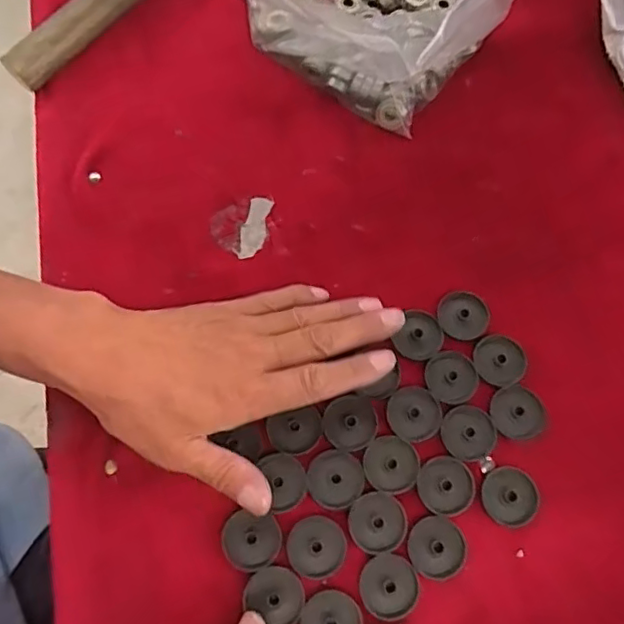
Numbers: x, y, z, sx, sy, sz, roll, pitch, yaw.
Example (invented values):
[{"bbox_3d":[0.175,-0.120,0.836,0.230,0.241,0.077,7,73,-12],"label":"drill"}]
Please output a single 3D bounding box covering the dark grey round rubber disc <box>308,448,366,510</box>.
[{"bbox_3d":[0.014,0.099,0.348,0.032,0.004,0.032,1,71,-2],"label":"dark grey round rubber disc"}]

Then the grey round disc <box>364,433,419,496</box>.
[{"bbox_3d":[0.047,0.090,0.351,0.032,0.004,0.033,1,71,-2],"label":"grey round disc"}]

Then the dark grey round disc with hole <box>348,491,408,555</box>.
[{"bbox_3d":[0.038,0.121,0.340,0.033,0.004,0.032,1,71,-2],"label":"dark grey round disc with hole"}]

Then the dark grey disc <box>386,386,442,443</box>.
[{"bbox_3d":[0.063,0.062,0.362,0.032,0.004,0.032,1,71,-2],"label":"dark grey disc"}]

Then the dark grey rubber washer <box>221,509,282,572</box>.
[{"bbox_3d":[-0.035,0.130,0.334,0.033,0.004,0.029,6,71,0],"label":"dark grey rubber washer"}]

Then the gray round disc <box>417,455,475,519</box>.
[{"bbox_3d":[0.079,0.103,0.349,0.033,0.004,0.033,1,71,-2],"label":"gray round disc"}]

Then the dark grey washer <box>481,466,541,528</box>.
[{"bbox_3d":[0.117,0.108,0.348,0.033,0.004,0.033,1,71,-2],"label":"dark grey washer"}]

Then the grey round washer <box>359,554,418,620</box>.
[{"bbox_3d":[0.043,0.153,0.329,0.032,0.004,0.033,1,71,-2],"label":"grey round washer"}]

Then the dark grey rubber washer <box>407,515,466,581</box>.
[{"bbox_3d":[0.072,0.134,0.337,0.032,0.004,0.033,1,71,-2],"label":"dark grey rubber washer"}]

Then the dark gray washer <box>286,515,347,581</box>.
[{"bbox_3d":[0.002,0.133,0.335,0.033,0.005,0.032,1,71,-2],"label":"dark gray washer"}]

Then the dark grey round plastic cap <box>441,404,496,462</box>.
[{"bbox_3d":[0.095,0.074,0.360,0.033,0.004,0.033,1,71,-2],"label":"dark grey round plastic cap"}]

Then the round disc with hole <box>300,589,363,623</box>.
[{"bbox_3d":[0.010,0.170,0.322,0.032,0.004,0.032,1,71,-2],"label":"round disc with hole"}]

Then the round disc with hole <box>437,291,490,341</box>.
[{"bbox_3d":[0.099,0.002,0.384,0.032,0.004,0.035,1,71,-2],"label":"round disc with hole"}]

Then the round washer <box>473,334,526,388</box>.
[{"bbox_3d":[0.119,0.030,0.374,0.033,0.004,0.032,1,71,-2],"label":"round washer"}]

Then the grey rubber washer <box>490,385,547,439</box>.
[{"bbox_3d":[0.127,0.061,0.364,0.033,0.004,0.032,1,71,-2],"label":"grey rubber washer"}]

